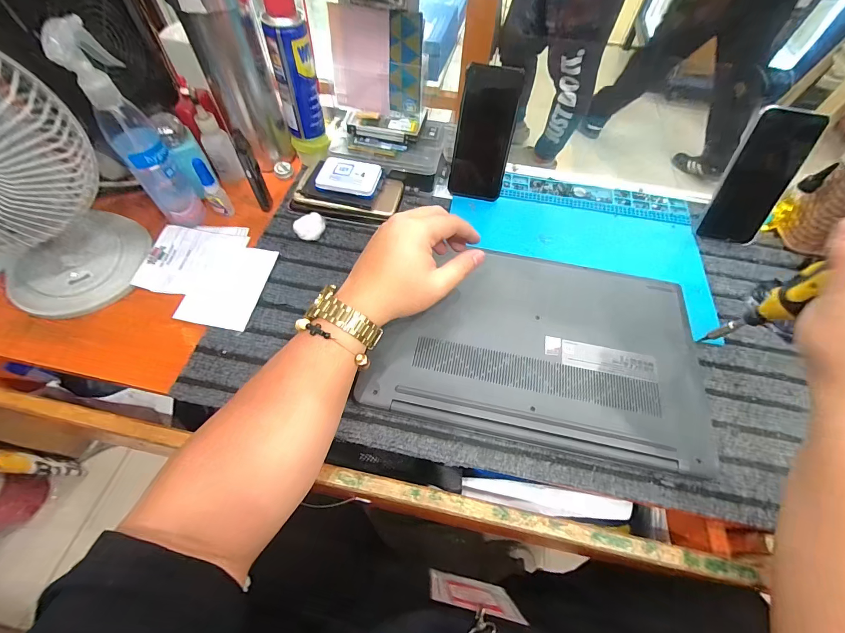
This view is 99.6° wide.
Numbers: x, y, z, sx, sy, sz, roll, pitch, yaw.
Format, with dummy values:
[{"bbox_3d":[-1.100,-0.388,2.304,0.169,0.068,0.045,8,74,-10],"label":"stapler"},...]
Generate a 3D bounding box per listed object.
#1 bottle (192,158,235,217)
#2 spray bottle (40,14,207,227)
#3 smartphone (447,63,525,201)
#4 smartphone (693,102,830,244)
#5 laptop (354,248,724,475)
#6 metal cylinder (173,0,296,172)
[{"bbox_3d":[-0.276,-0.167,0.468,0.022,0.077,0.021,-35,66,-21],"label":"bottle"},{"bbox_3d":[-0.324,-0.203,0.404,0.046,0.214,0.053,-23,63,-15],"label":"spray bottle"},{"bbox_3d":[0.084,-0.245,0.487,0.075,0.160,0.014,10,29,3],"label":"smartphone"},{"bbox_3d":[0.437,-0.177,0.465,0.077,0.160,0.011,11,33,10],"label":"smartphone"},{"bbox_3d":[0.130,0.028,0.396,0.341,0.031,0.213,11,59,4],"label":"laptop"},{"bbox_3d":[-0.237,-0.343,0.450,0.087,0.286,0.082,-19,62,-13],"label":"metal cylinder"}]

